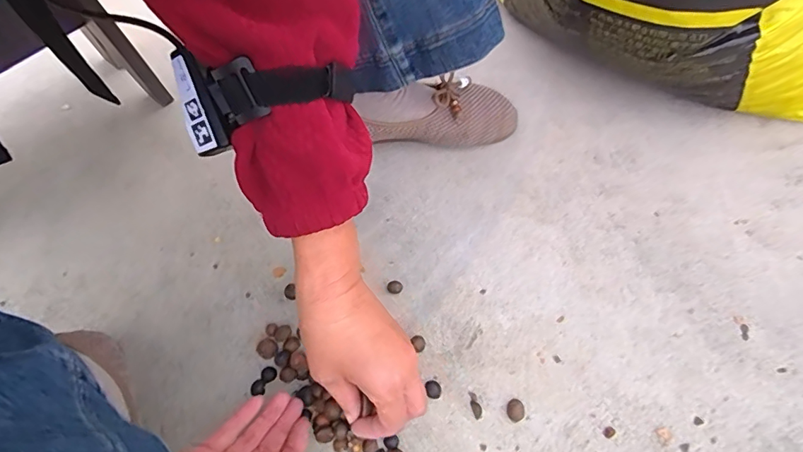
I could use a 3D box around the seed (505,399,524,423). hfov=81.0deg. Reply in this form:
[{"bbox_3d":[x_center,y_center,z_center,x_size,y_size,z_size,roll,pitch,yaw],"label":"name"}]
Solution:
[{"bbox_3d":[0.096,0.155,0.396,0.014,0.008,0.018,-17,60,-6],"label":"seed"}]

